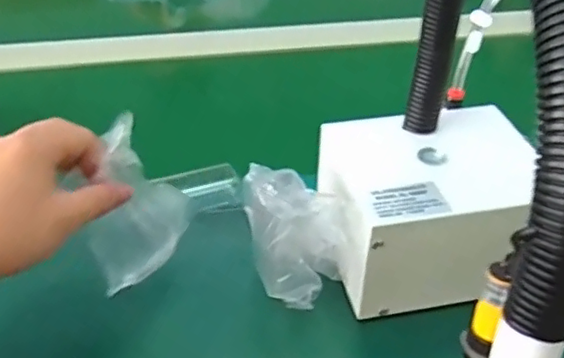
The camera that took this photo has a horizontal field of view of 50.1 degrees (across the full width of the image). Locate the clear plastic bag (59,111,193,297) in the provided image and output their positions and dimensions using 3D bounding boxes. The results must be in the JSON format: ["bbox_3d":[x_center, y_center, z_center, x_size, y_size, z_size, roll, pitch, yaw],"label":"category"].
[{"bbox_3d":[-0.111,0.015,0.470,0.083,0.137,0.038,-23,43,-29],"label":"clear plastic bag"}]

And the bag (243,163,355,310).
[{"bbox_3d":[0.014,0.037,0.458,0.074,0.116,0.057,4,37,4],"label":"bag"}]

